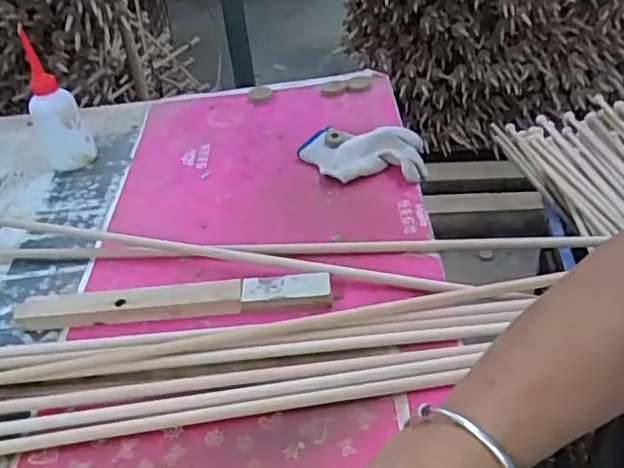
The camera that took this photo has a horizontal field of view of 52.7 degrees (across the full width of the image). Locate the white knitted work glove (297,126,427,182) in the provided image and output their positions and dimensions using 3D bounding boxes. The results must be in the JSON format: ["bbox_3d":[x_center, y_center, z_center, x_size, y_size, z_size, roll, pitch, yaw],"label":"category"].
[{"bbox_3d":[0.058,-0.097,0.750,0.146,0.034,0.098,-3,37,7],"label":"white knitted work glove"}]

